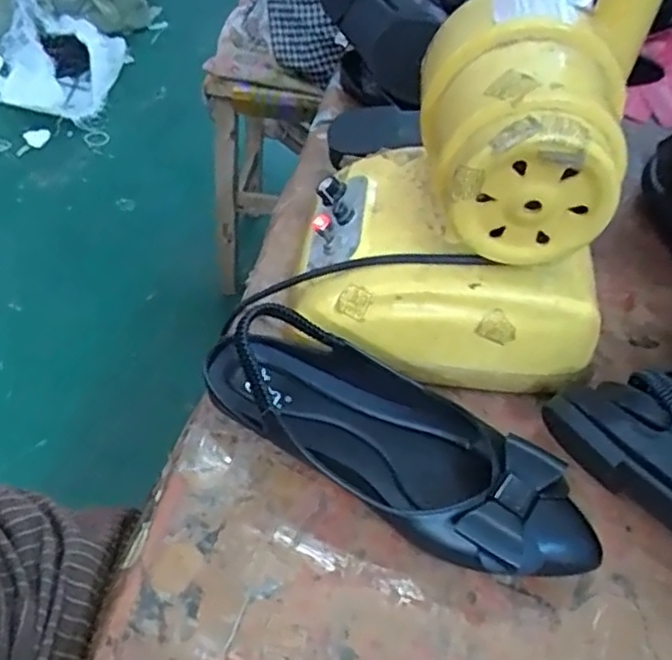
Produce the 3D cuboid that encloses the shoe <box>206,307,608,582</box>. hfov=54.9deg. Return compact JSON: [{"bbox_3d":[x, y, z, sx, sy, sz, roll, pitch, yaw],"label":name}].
[{"bbox_3d":[0.035,0.064,0.389,0.250,0.066,0.092,23,51,14],"label":"shoe"}]

